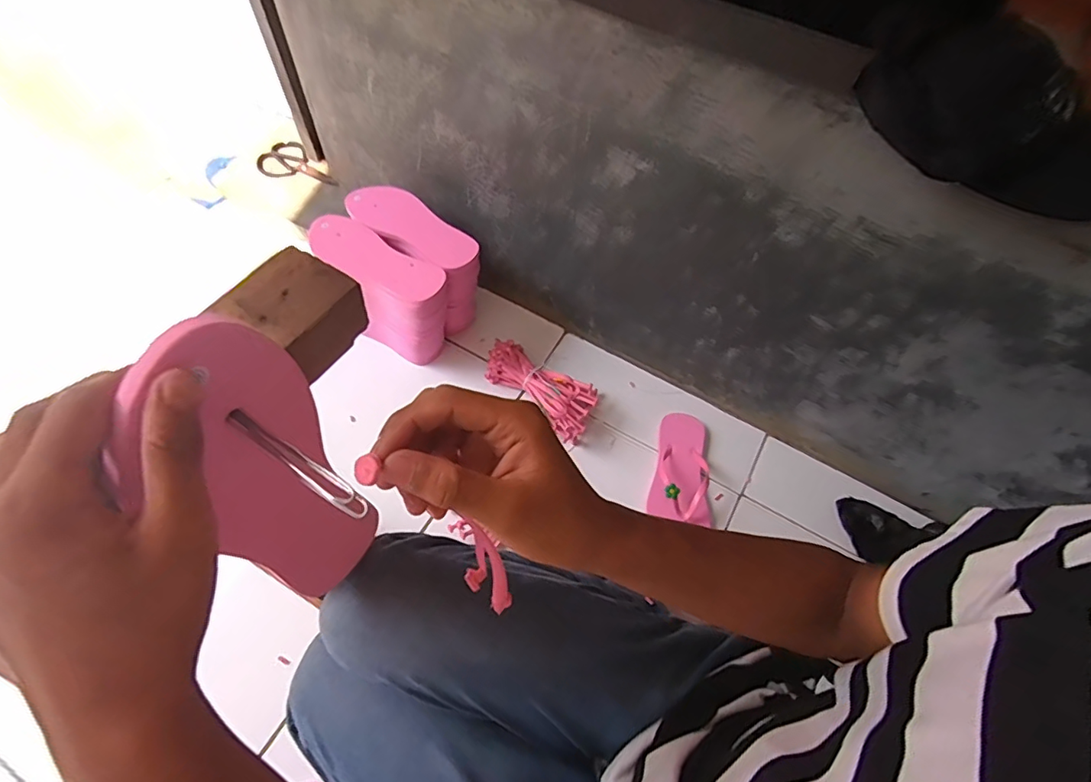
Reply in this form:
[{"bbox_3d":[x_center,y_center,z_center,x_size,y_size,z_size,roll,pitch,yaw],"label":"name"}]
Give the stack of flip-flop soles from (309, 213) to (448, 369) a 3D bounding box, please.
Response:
[{"bbox_3d":[-0.274,-0.158,0.896,0.239,0.199,0.088,31,63,14],"label":"stack of flip-flop soles"}]

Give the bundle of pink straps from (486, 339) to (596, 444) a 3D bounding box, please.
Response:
[{"bbox_3d":[-0.006,-0.012,0.904,0.219,0.057,0.101,39,65,17],"label":"bundle of pink straps"}]

